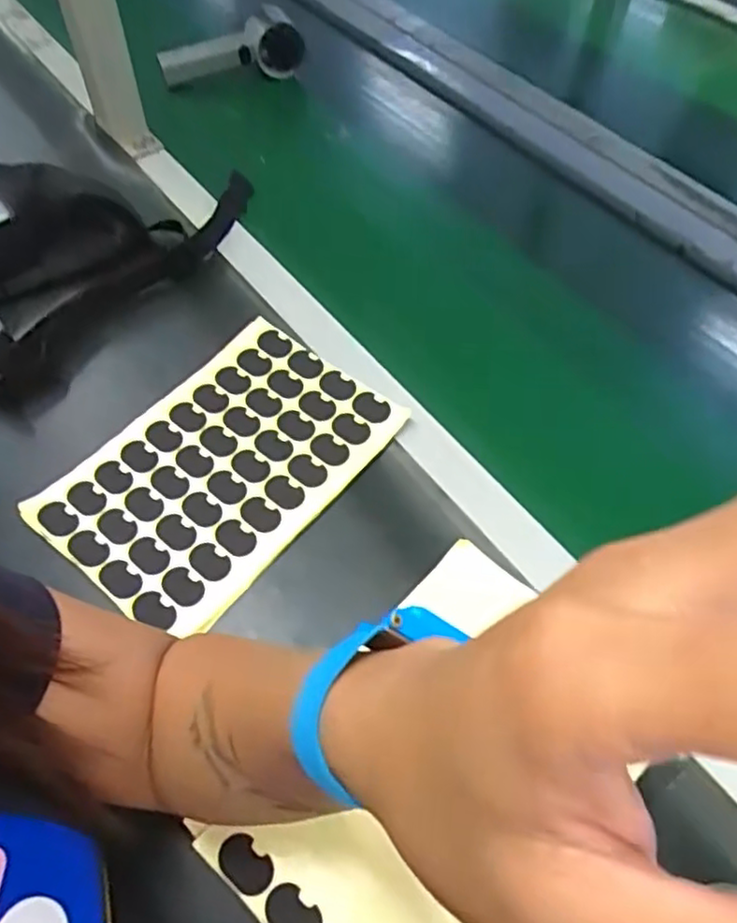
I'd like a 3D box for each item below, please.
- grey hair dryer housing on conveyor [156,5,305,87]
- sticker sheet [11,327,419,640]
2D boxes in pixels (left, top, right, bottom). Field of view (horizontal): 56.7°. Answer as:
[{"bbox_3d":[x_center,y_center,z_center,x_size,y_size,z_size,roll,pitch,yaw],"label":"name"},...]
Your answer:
[{"bbox_3d":[-0.149,-0.463,0.774,0.162,0.051,0.069,0,53,17],"label":"grey hair dryer housing on conveyor"},{"bbox_3d":[-0.100,0.002,0.467,0.151,0.008,0.219,36,66,22],"label":"sticker sheet"}]

